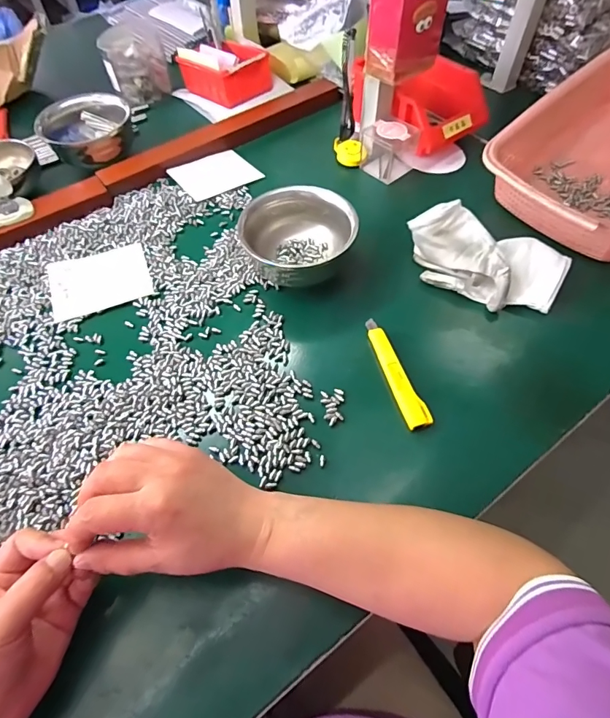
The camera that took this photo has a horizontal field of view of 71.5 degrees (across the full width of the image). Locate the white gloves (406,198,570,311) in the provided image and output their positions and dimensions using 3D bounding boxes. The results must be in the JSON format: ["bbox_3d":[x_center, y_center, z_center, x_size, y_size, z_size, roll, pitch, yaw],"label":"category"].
[{"bbox_3d":[0.198,-0.109,0.461,0.168,0.061,0.094,10,58,8],"label":"white gloves"}]

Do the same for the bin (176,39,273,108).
[{"bbox_3d":[-0.124,-0.470,0.685,0.107,0.051,0.137,-37,64,-20],"label":"bin"}]

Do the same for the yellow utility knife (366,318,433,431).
[{"bbox_3d":[0.085,0.010,0.416,0.024,0.011,0.127,-18,58,-10],"label":"yellow utility knife"}]

